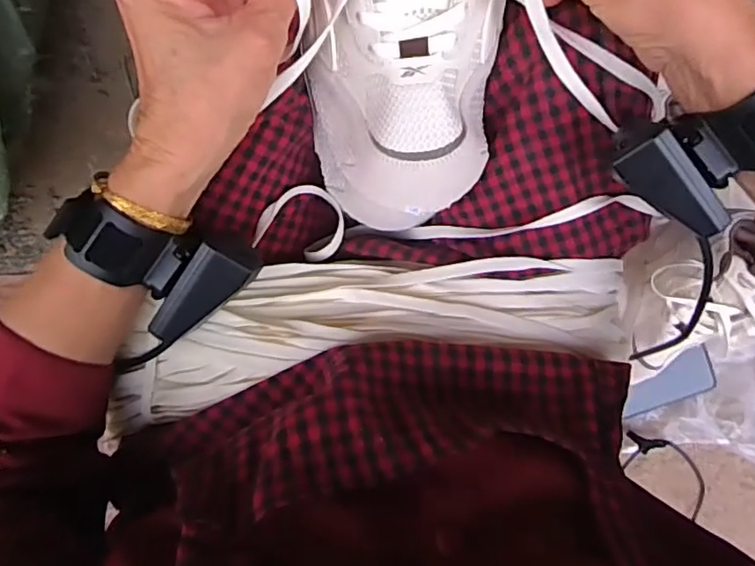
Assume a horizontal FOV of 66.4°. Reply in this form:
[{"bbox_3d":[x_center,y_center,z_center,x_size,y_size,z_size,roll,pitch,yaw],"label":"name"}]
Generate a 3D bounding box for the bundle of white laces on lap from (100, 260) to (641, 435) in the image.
[{"bbox_3d":[-0.003,0.029,0.360,0.346,0.050,0.091,-9,90,-6],"label":"bundle of white laces on lap"}]

